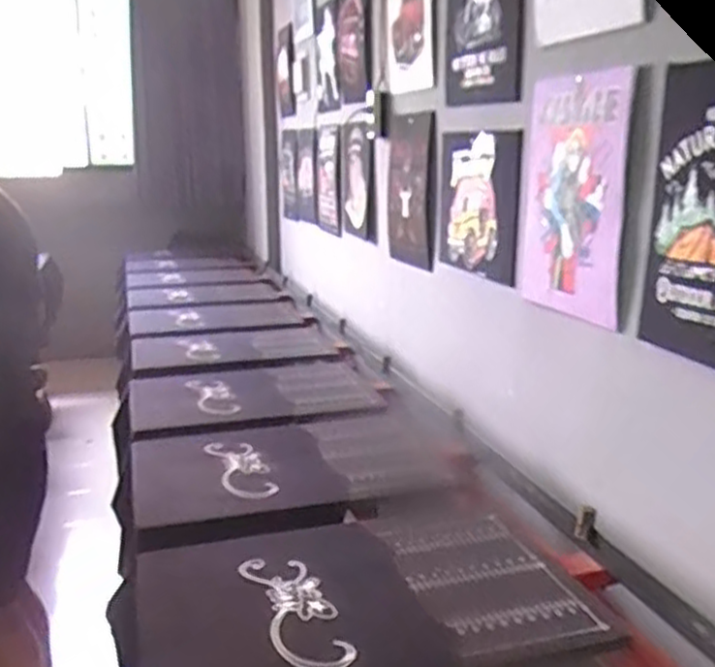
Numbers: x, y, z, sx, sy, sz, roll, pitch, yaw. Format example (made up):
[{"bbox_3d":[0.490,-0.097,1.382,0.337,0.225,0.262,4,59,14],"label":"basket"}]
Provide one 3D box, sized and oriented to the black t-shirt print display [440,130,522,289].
[{"bbox_3d":[0.261,-0.291,1.711,0.028,0.314,0.378,-6,16,-21],"label":"black t-shirt print display"}]

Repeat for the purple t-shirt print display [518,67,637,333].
[{"bbox_3d":[0.372,-0.233,1.330,0.021,0.407,0.330,-6,15,-19],"label":"purple t-shirt print display"}]

